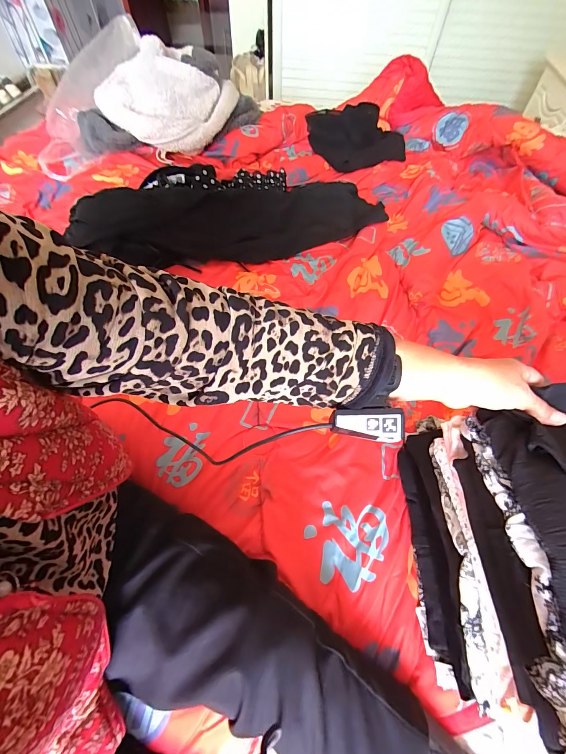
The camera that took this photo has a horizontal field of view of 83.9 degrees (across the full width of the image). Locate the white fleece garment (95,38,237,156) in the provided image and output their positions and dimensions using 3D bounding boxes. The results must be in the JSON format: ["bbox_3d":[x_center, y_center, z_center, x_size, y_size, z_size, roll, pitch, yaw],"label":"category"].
[{"bbox_3d":[-0.339,-0.789,0.882,0.361,0.144,0.284,32,64,17],"label":"white fleece garment"}]

